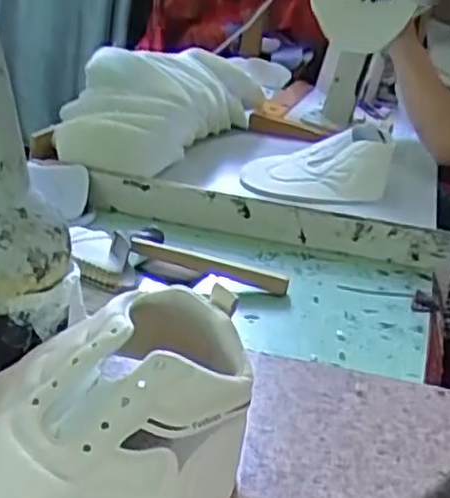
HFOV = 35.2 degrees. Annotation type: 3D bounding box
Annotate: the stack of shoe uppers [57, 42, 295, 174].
[{"bbox_3d":[-0.059,-0.227,1.097,0.139,0.155,0.451,20,29,29],"label":"stack of shoe uppers"}]

